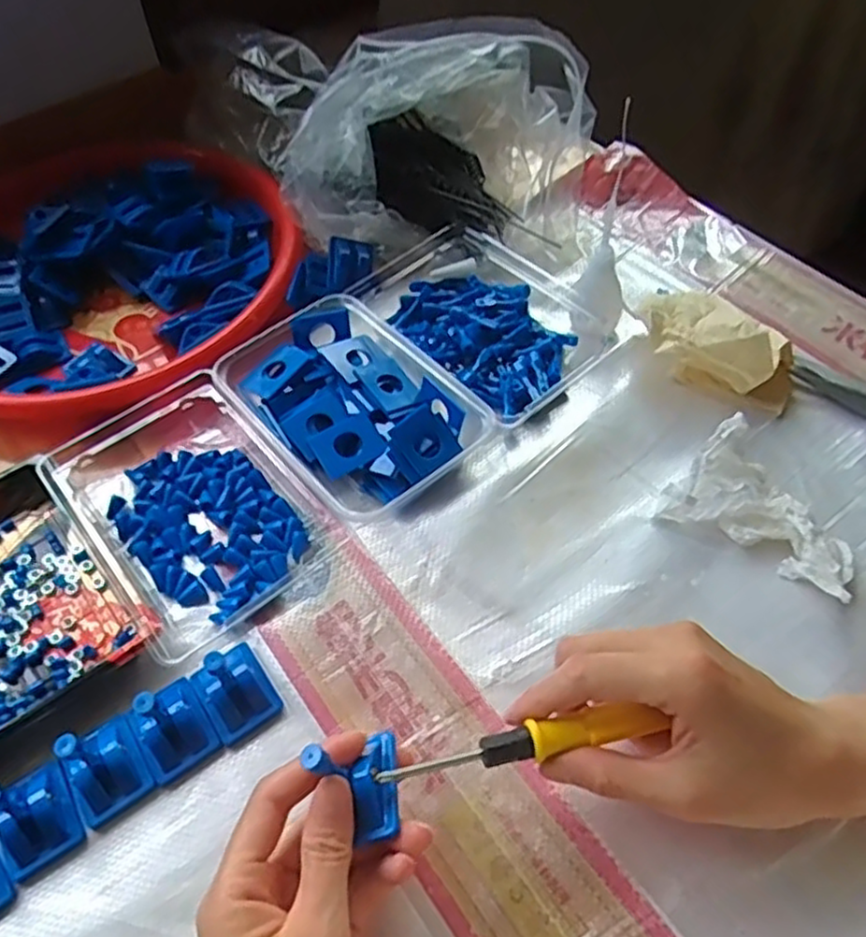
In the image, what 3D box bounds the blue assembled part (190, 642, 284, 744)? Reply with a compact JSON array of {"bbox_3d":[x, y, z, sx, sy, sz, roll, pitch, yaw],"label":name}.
[{"bbox_3d":[-0.103,0.106,0.359,0.033,0.043,0.042,-31,58,-18],"label":"blue assembled part"}]

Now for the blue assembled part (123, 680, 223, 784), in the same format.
[{"bbox_3d":[-0.130,0.122,0.349,0.034,0.042,0.040,-32,58,-18],"label":"blue assembled part"}]

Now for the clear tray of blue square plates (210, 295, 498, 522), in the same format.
[{"bbox_3d":[-0.056,-0.042,0.463,0.110,0.033,0.159,-37,60,-21],"label":"clear tray of blue square plates"}]

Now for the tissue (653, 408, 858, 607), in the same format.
[{"bbox_3d":[0.187,0.022,0.399,0.105,0.044,0.055,28,60,22],"label":"tissue"}]

